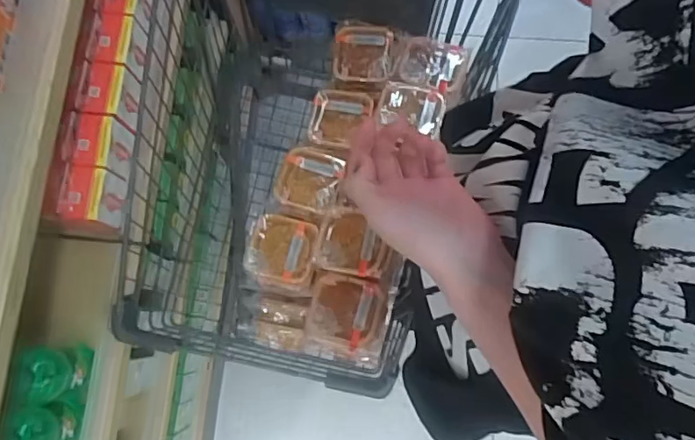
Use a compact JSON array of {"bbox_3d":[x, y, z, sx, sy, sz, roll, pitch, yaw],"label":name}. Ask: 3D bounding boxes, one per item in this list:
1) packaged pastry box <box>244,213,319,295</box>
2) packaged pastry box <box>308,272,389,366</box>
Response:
[{"bbox_3d":[-0.095,0.047,0.792,0.097,0.062,0.104,11,79,2],"label":"packaged pastry box"},{"bbox_3d":[0.001,0.132,0.749,0.103,0.042,0.109,12,79,2],"label":"packaged pastry box"}]

